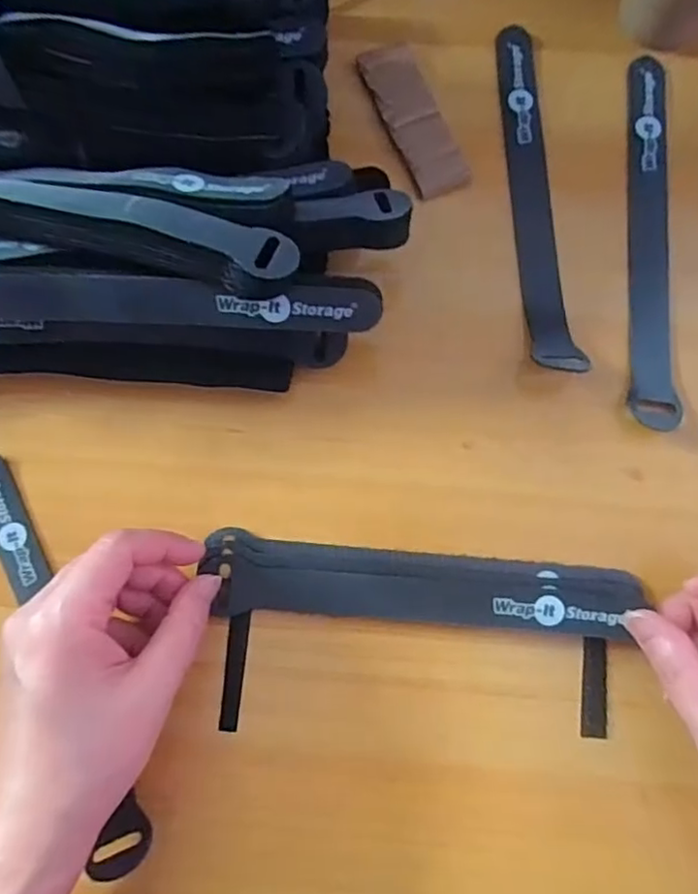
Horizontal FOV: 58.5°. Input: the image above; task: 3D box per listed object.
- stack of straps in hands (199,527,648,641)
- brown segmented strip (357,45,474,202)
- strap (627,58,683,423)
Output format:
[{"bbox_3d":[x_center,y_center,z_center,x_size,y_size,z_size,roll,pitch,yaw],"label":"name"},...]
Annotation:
[{"bbox_3d":[0.031,0.064,0.284,0.191,0.012,0.033,4,78,4],"label":"stack of straps in hands"},{"bbox_3d":[0.034,-0.179,0.338,0.032,0.005,0.097,-18,79,-4],"label":"brown segmented strip"},{"bbox_3d":[0.155,-0.111,0.321,0.023,0.006,0.210,4,78,0],"label":"strap"}]

